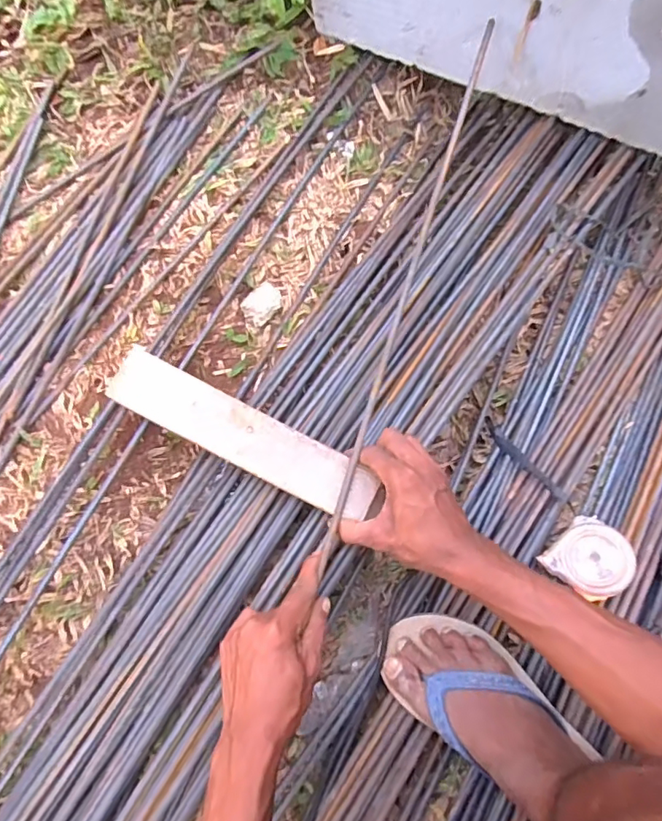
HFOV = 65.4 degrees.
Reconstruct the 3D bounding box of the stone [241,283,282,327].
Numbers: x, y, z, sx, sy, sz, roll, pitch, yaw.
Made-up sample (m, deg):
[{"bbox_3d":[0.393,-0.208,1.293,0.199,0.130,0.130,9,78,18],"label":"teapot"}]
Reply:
[{"bbox_3d":[-0.081,-0.125,0.613,0.048,0.030,0.034,-36,85,-12],"label":"stone"}]

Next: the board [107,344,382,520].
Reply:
[{"bbox_3d":[-0.085,0.024,0.497,0.273,0.011,0.058,28,76,3],"label":"board"}]

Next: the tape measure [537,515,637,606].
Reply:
[{"bbox_3d":[0.275,0.157,0.544,0.073,0.039,0.073,39,90,28],"label":"tape measure"}]

